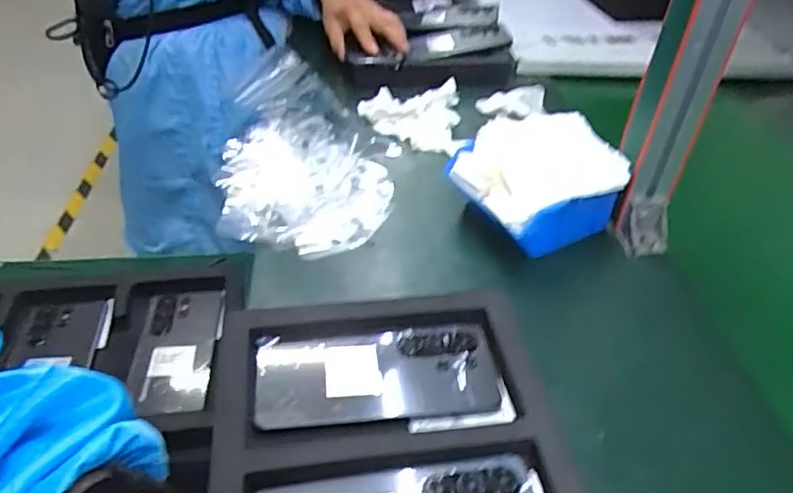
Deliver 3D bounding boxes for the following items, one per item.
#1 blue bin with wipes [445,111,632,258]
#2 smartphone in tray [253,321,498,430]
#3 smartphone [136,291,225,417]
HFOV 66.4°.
[{"bbox_3d":[0.131,-0.063,0.586,0.129,0.083,0.135,-18,45,-26],"label":"blue bin with wipes"},{"bbox_3d":[-0.014,0.090,0.429,0.169,0.007,0.074,-2,40,-8],"label":"smartphone in tray"},{"bbox_3d":[-0.222,0.104,0.629,0.073,0.016,0.144,1,49,-13],"label":"smartphone"}]

